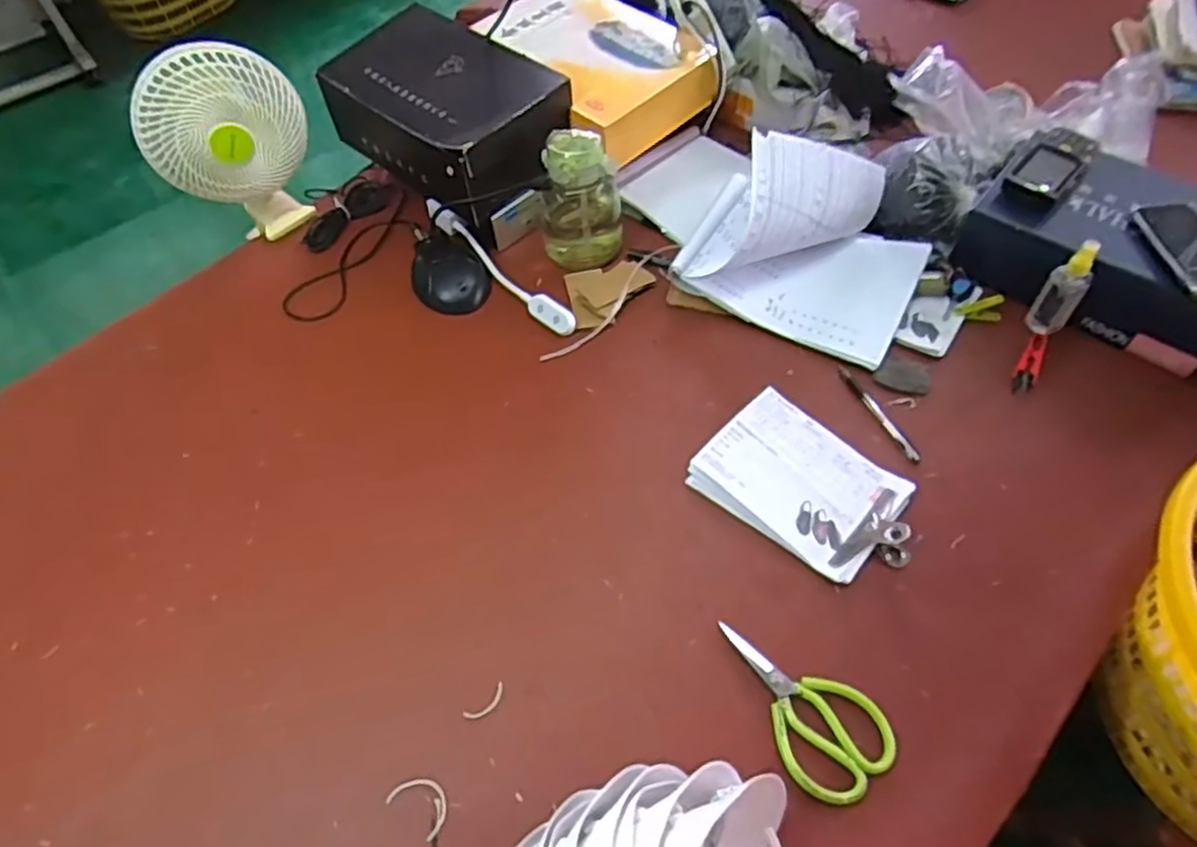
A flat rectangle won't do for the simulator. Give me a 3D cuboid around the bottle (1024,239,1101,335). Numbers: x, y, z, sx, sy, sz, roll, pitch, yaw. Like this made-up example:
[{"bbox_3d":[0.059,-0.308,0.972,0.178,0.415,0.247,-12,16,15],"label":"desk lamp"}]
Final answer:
[{"bbox_3d":[0.576,-0.169,0.882,0.041,0.125,0.030,17,59,14],"label":"bottle"}]

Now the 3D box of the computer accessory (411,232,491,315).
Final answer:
[{"bbox_3d":[-0.221,-0.219,1.045,0.104,0.035,0.145,-29,59,-15],"label":"computer accessory"}]

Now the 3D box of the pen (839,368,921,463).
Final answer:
[{"bbox_3d":[0.342,-0.014,0.877,0.014,0.008,0.153,-21,57,-10],"label":"pen"}]

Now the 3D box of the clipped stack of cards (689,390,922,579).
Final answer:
[{"bbox_3d":[0.238,0.065,0.808,0.235,0.033,0.153,36,65,24],"label":"clipped stack of cards"}]

